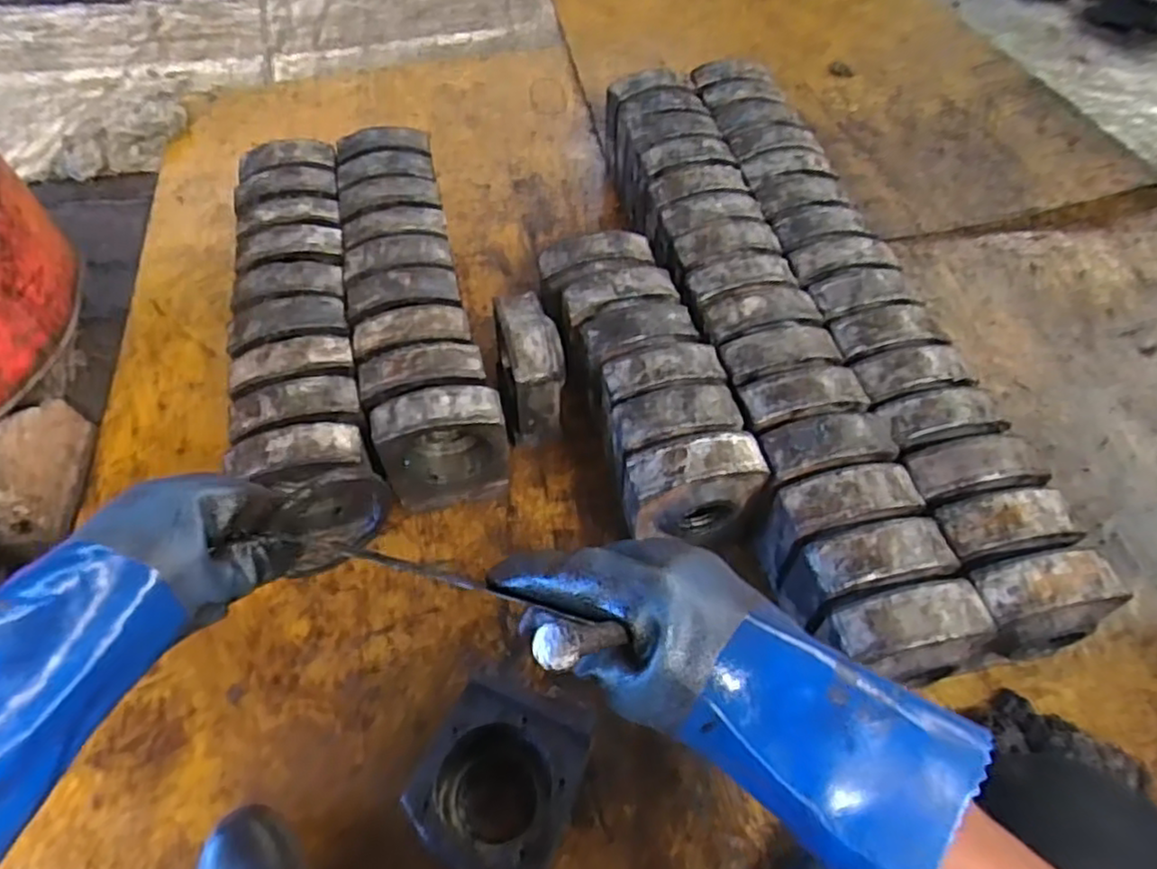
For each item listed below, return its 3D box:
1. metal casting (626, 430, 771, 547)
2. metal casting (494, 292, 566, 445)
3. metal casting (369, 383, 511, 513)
[{"bbox_3d":[0.143,0.081,0.858,0.160,0.167,0.084,-10,55,-7],"label":"metal casting"},{"bbox_3d":[-0.069,-0.090,0.997,0.076,0.189,0.150,-11,55,-8],"label":"metal casting"},{"bbox_3d":[-0.179,0.022,0.919,0.161,0.187,0.078,-9,55,-6],"label":"metal casting"}]

